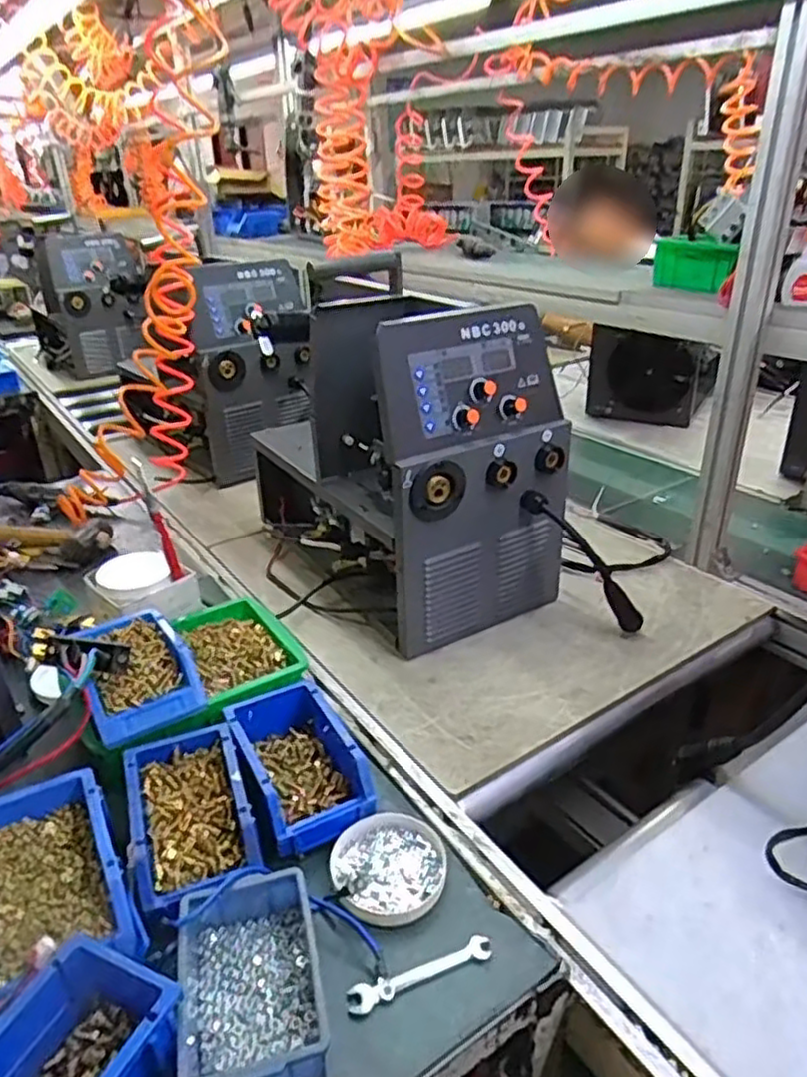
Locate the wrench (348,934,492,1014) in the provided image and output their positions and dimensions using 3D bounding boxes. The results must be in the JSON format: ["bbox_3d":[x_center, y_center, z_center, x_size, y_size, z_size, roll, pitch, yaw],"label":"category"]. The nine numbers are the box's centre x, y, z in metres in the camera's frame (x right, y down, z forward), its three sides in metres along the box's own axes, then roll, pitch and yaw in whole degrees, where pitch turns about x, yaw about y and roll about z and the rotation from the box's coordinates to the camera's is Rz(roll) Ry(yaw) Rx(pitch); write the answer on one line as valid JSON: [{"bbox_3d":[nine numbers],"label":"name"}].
[{"bbox_3d":[0.016,0.353,0.580,0.120,0.005,0.021,-11,29,-18],"label":"wrench"}]

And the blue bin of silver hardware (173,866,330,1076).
[{"bbox_3d":[-0.118,0.334,0.541,0.104,0.048,0.157,-8,28,-12],"label":"blue bin of silver hardware"}]

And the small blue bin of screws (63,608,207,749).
[{"bbox_3d":[-0.293,0.142,0.776,0.107,0.060,0.164,-19,32,-30],"label":"small blue bin of screws"}]

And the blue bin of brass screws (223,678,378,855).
[{"bbox_3d":[-0.109,0.233,0.732,0.099,0.091,0.174,-15,30,-24],"label":"blue bin of brass screws"}]

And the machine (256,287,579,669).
[{"bbox_3d":[-0.010,-0.140,1.087,0.289,0.417,0.489,-16,31,-25],"label":"machine"}]

